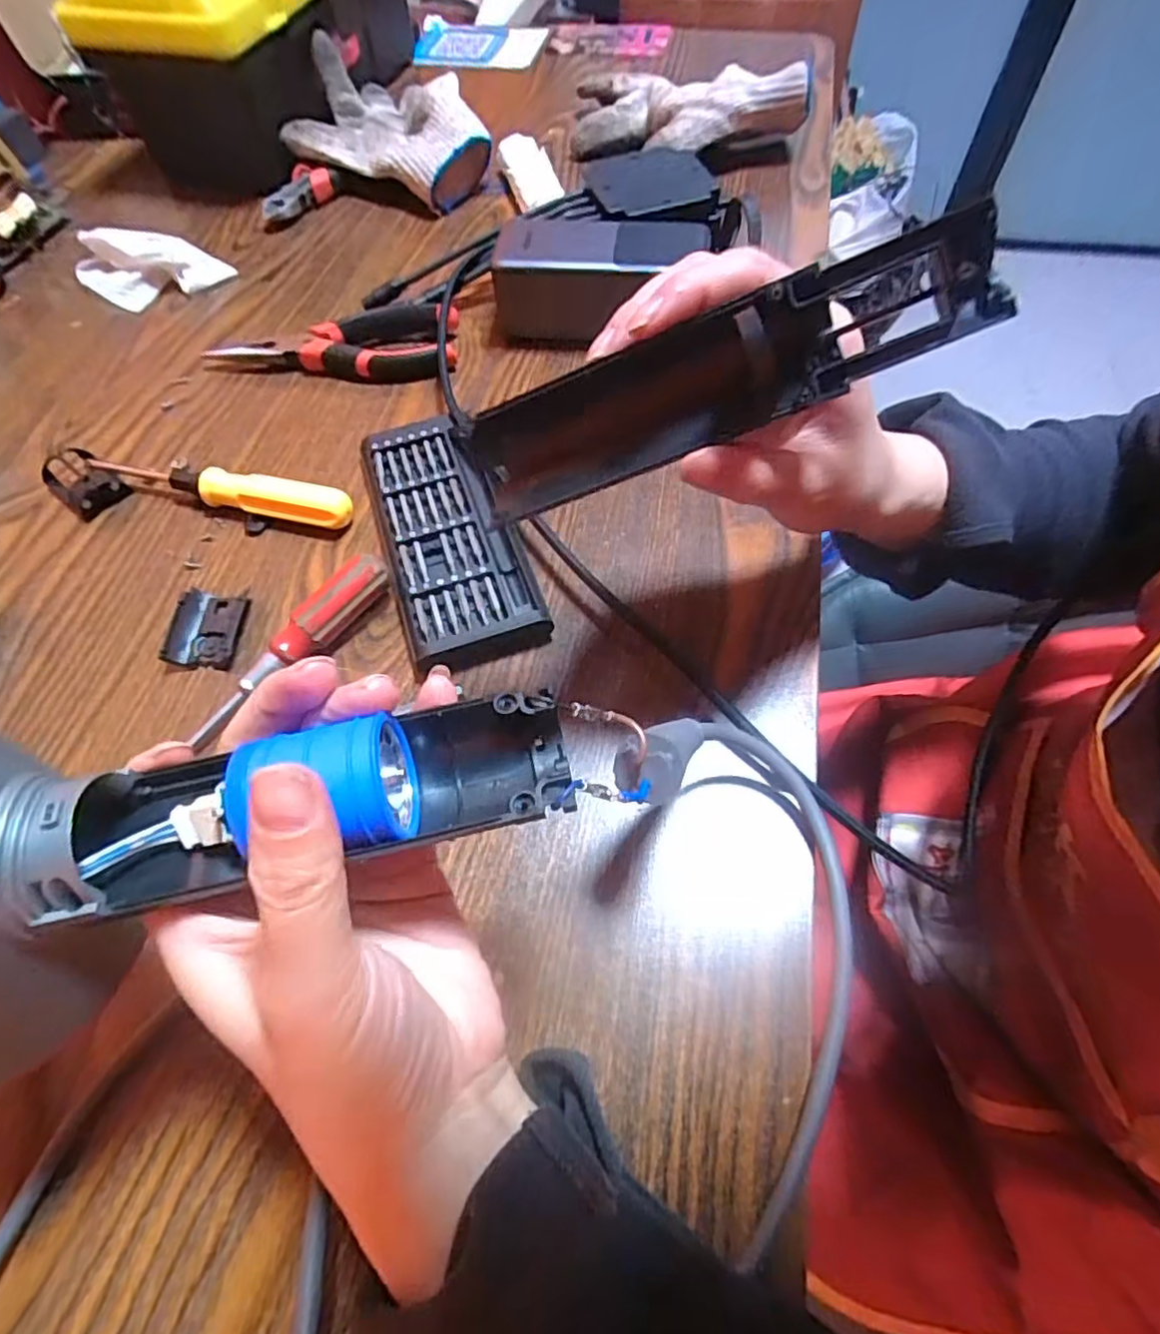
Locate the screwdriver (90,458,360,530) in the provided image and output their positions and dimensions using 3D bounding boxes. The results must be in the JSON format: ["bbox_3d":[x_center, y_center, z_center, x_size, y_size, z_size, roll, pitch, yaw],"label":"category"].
[{"bbox_3d":[-0.196,-0.098,0.363,0.154,0.020,0.023,16,61,10],"label":"screwdriver"}]

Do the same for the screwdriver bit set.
[{"bbox_3d":[-0.070,-0.069,0.343,0.067,0.017,0.154,-18,61,-9],"label":"screwdriver bit set"}]

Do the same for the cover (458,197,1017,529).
[{"bbox_3d":[0.039,-0.082,0.199,0.156,0.032,0.025,-18,58,18],"label":"cover"}]

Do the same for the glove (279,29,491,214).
[{"bbox_3d":[-0.142,-0.438,0.539,0.164,0.060,0.126,22,63,14],"label":"glove"}]

